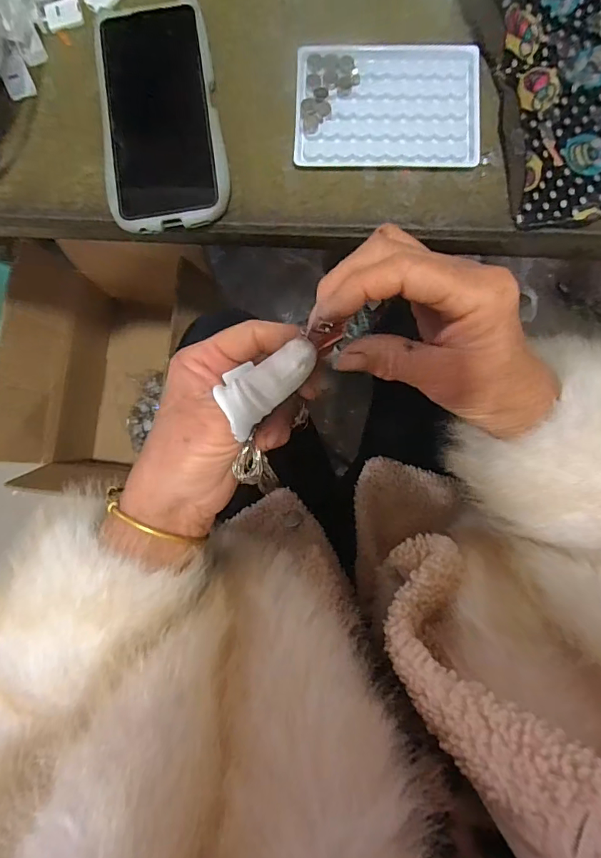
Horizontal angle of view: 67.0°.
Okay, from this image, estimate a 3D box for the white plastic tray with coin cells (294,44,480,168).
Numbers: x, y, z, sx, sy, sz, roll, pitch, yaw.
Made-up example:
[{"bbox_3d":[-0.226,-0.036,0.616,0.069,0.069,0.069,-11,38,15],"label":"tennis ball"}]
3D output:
[{"bbox_3d":[0.063,-0.236,0.328,0.130,0.006,0.092,2,84,3],"label":"white plastic tray with coin cells"}]

